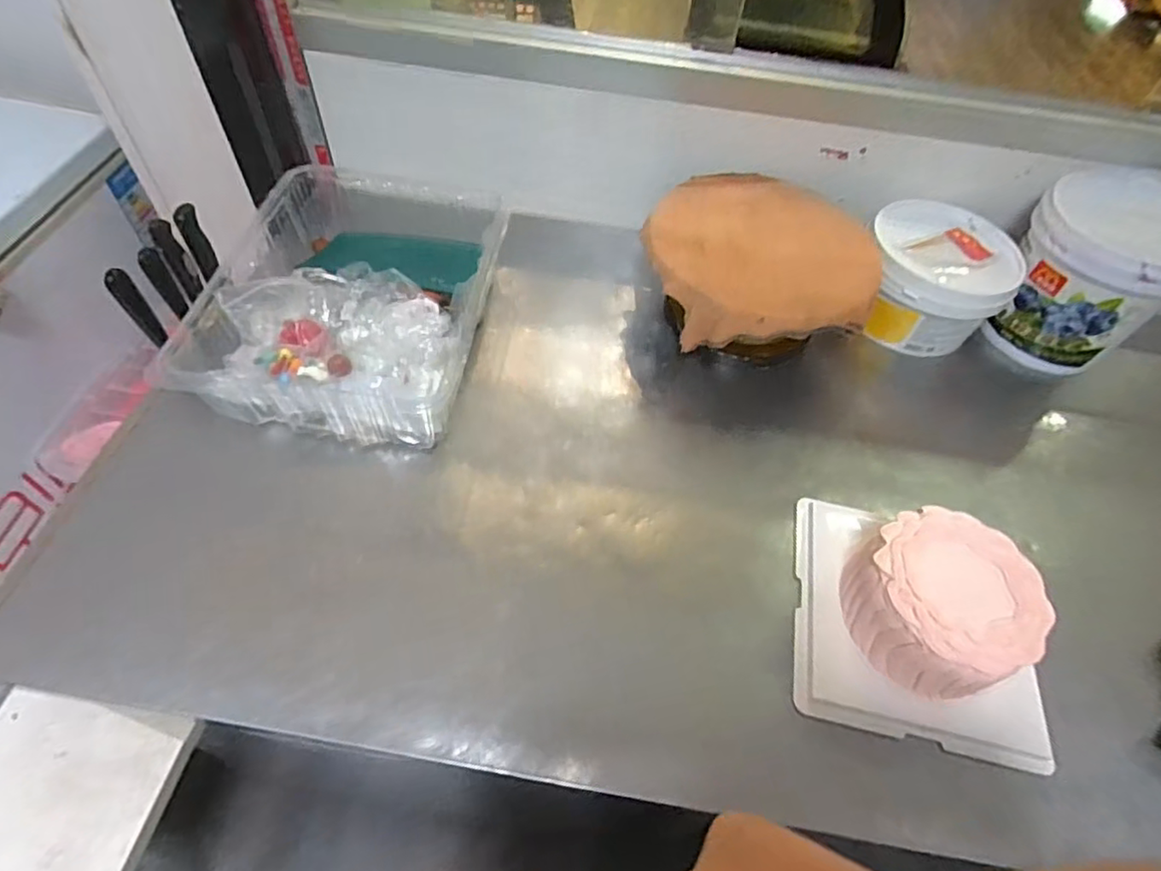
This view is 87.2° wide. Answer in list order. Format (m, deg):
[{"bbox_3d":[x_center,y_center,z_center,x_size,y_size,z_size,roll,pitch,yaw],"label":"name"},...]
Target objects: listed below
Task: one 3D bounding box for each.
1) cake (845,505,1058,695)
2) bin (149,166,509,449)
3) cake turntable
[{"bbox_3d":[0.341,0.167,0.591,0.146,0.110,0.148,2,53,-3],"label":"cake"},{"bbox_3d":[-0.272,-0.173,0.771,0.314,0.116,0.377,6,53,0],"label":"bin"},{"bbox_3d":[0.233,-0.209,0.828,0.286,0.137,0.305,2,53,-3],"label":"cake turntable"}]

